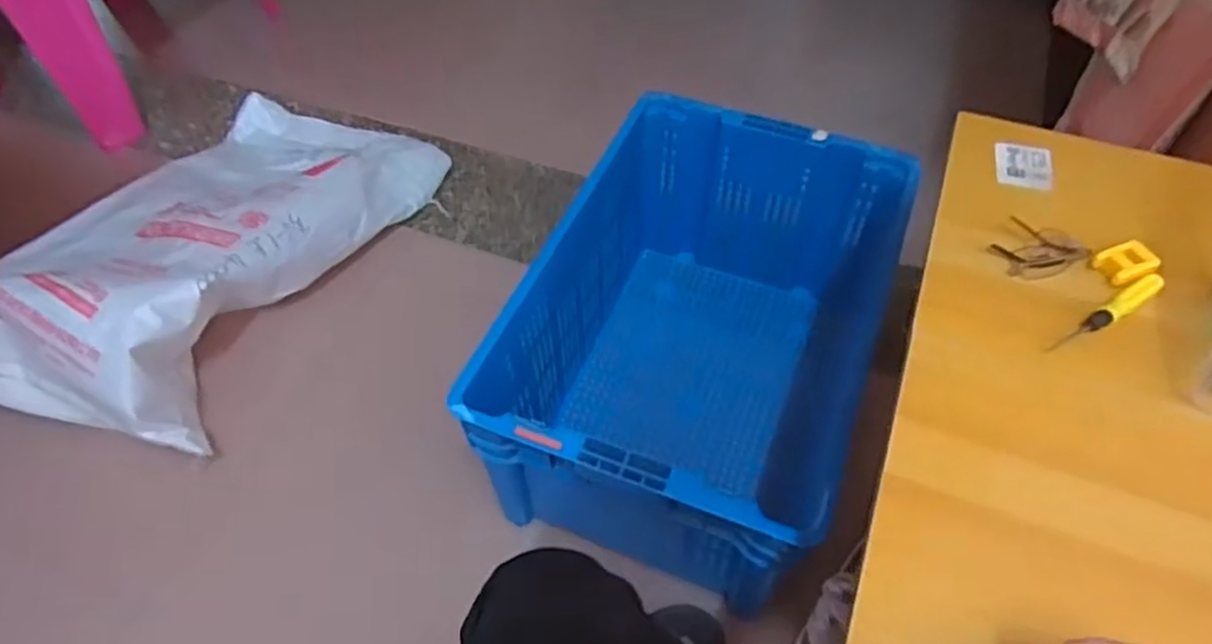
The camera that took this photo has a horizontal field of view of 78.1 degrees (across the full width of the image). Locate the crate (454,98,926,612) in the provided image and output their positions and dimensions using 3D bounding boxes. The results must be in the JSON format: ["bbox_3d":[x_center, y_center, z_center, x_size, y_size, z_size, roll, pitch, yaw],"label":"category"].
[{"bbox_3d":[0.123,0.030,1.008,0.395,0.326,0.567,18,55,15],"label":"crate"}]

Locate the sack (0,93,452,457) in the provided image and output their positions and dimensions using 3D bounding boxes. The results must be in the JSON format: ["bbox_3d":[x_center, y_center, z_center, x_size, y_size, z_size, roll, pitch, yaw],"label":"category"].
[{"bbox_3d":[-0.637,-0.160,1.195,0.441,0.236,0.745,18,55,15],"label":"sack"}]

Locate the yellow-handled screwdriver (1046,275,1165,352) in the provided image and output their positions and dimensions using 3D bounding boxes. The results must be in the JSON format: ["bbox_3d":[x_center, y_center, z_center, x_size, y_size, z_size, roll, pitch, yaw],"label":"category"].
[{"bbox_3d":[0.386,-0.005,0.576,0.113,0.018,0.017,-27,57,-18],"label":"yellow-handled screwdriver"}]

